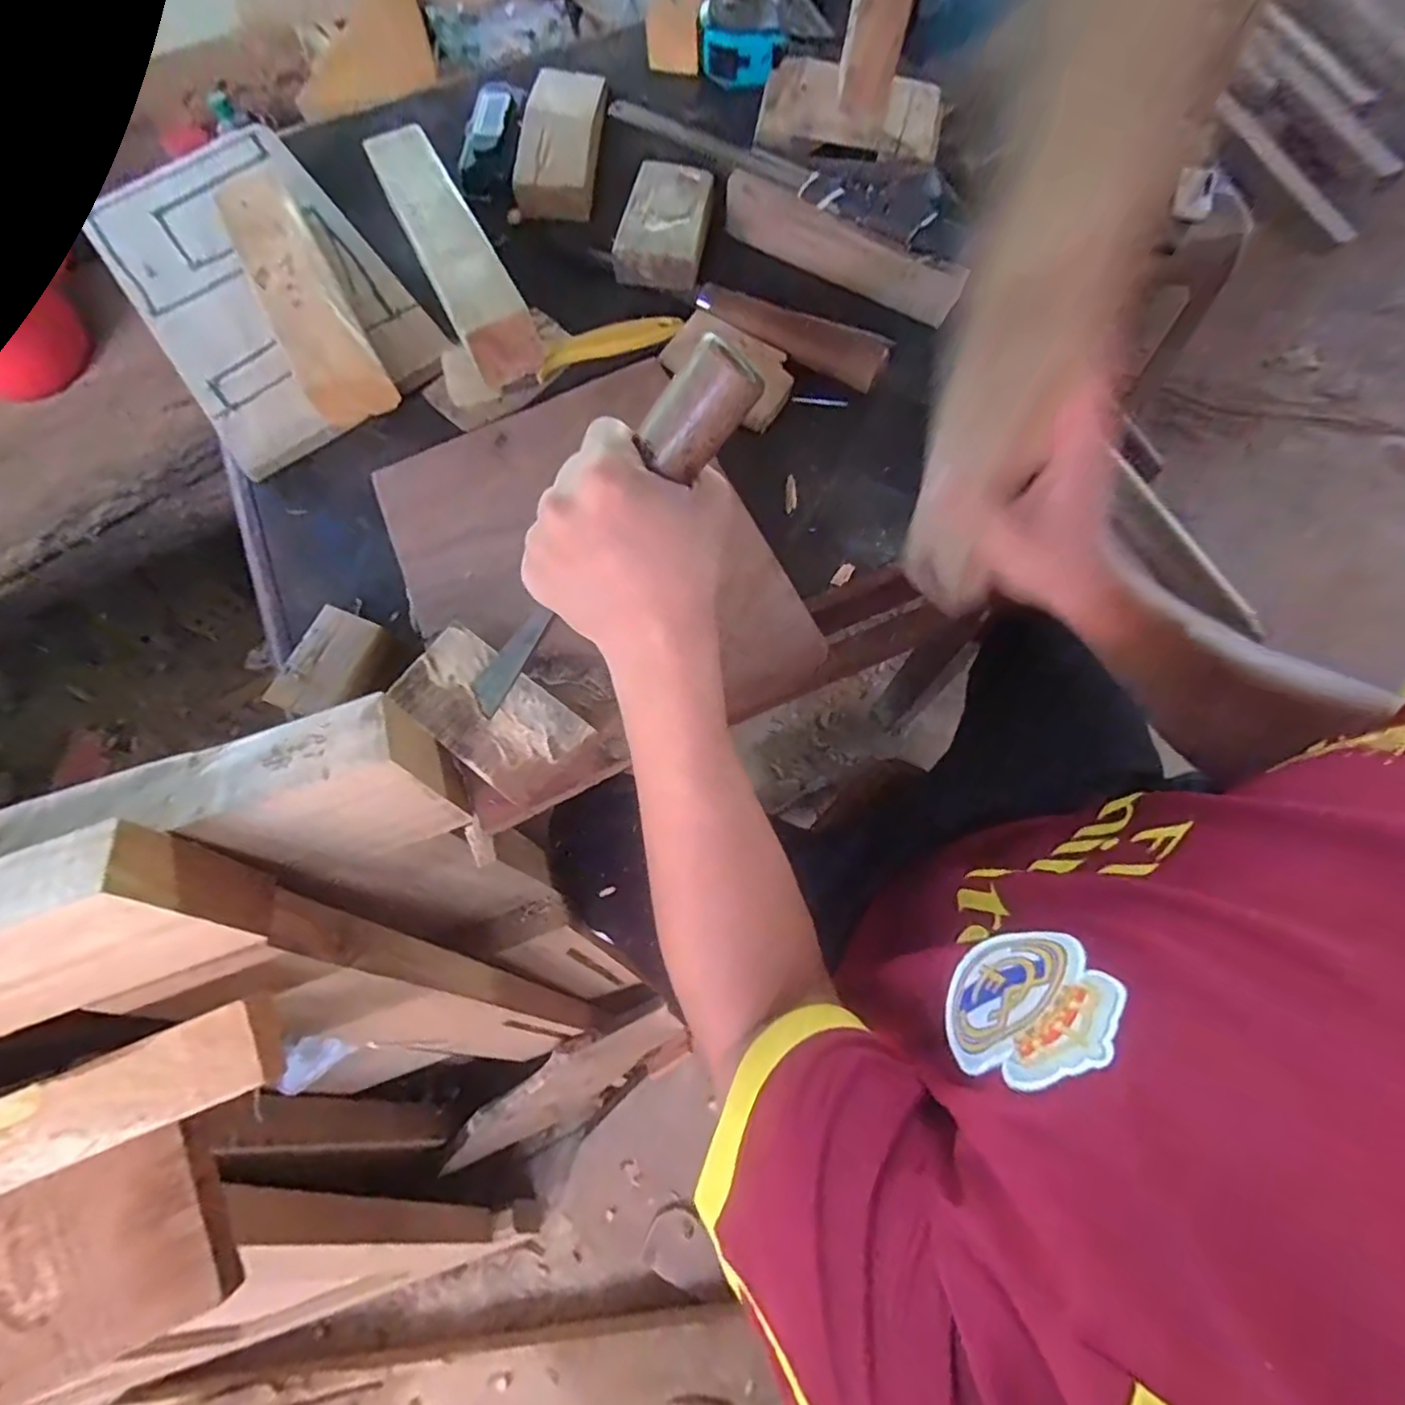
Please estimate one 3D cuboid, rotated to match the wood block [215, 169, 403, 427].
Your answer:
[{"bbox_3d":[-0.295,-0.301,0.473,0.055,0.043,0.217,-29,74,-7],"label":"wood block"}]

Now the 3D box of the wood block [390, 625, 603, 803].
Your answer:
[{"bbox_3d":[-0.121,0.008,0.372,0.104,0.030,0.058,37,77,12],"label":"wood block"}]

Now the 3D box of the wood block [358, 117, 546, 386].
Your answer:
[{"bbox_3d":[-0.186,-0.339,0.473,0.056,0.046,0.243,-27,74,-7],"label":"wood block"}]

